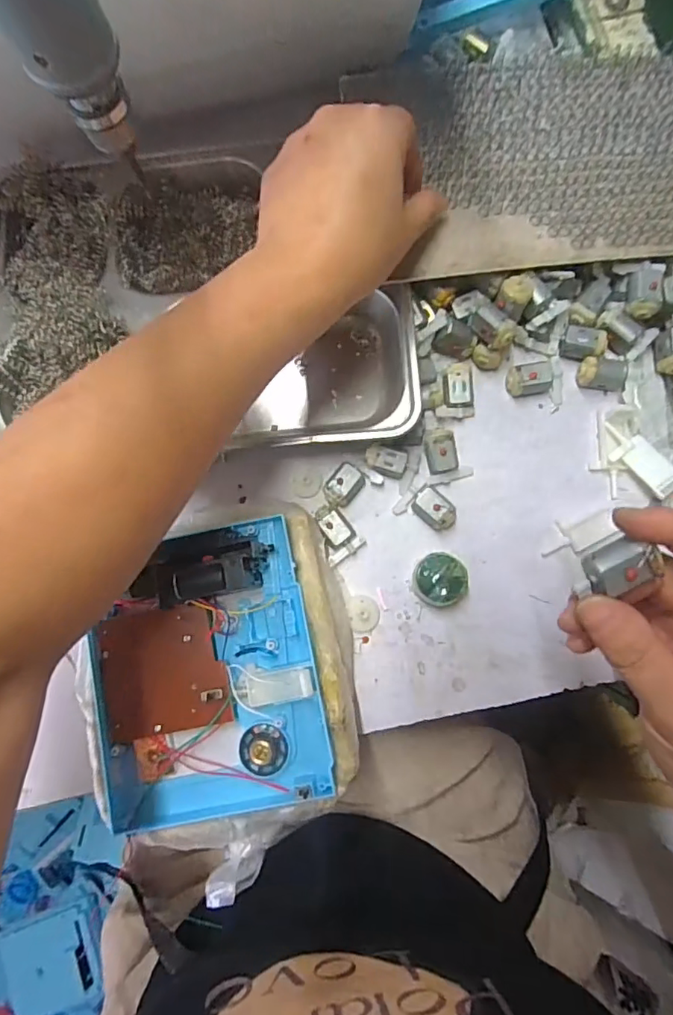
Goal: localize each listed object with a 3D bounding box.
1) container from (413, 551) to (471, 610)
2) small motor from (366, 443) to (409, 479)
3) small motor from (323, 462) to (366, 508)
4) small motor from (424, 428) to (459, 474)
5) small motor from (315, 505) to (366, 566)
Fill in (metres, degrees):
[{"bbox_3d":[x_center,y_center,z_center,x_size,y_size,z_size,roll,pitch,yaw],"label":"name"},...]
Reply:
[{"bbox_3d":[0.067,0.047,0.338,0.034,0.017,0.034,-1,82,4],"label":"container"},{"bbox_3d":[0.033,-0.030,0.350,0.027,0.012,0.018,16,84,6],"label":"small motor"},{"bbox_3d":[0.006,-0.015,0.351,0.020,0.016,0.027,38,87,8],"label":"small motor"},{"bbox_3d":[0.070,-0.037,0.347,0.020,0.020,0.027,-15,81,2],"label":"small motor"},{"bbox_3d":[-0.002,0.017,0.347,0.025,0.019,0.035,-36,81,-1],"label":"small motor"}]

